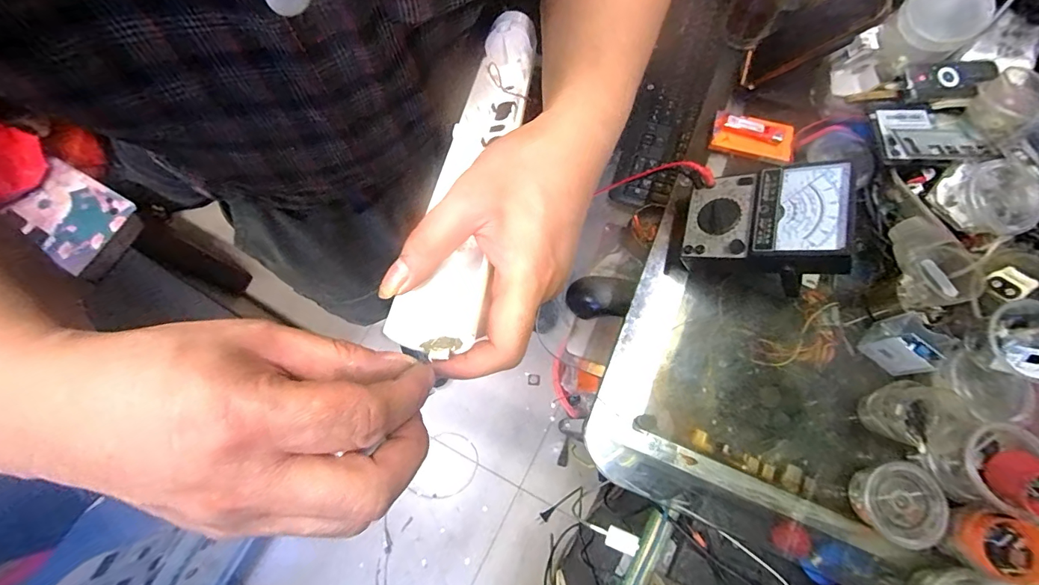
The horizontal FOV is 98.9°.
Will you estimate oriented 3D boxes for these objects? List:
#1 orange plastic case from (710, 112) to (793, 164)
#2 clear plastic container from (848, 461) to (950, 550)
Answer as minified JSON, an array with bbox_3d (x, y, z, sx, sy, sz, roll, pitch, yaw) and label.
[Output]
[{"bbox_3d":[0.308,-0.205,0.590,0.102,0.026,0.058,17,91,8],"label":"orange plastic case"},{"bbox_3d":[0.388,0.215,0.459,0.066,0.045,0.074,-6,73,-1],"label":"clear plastic container"}]

